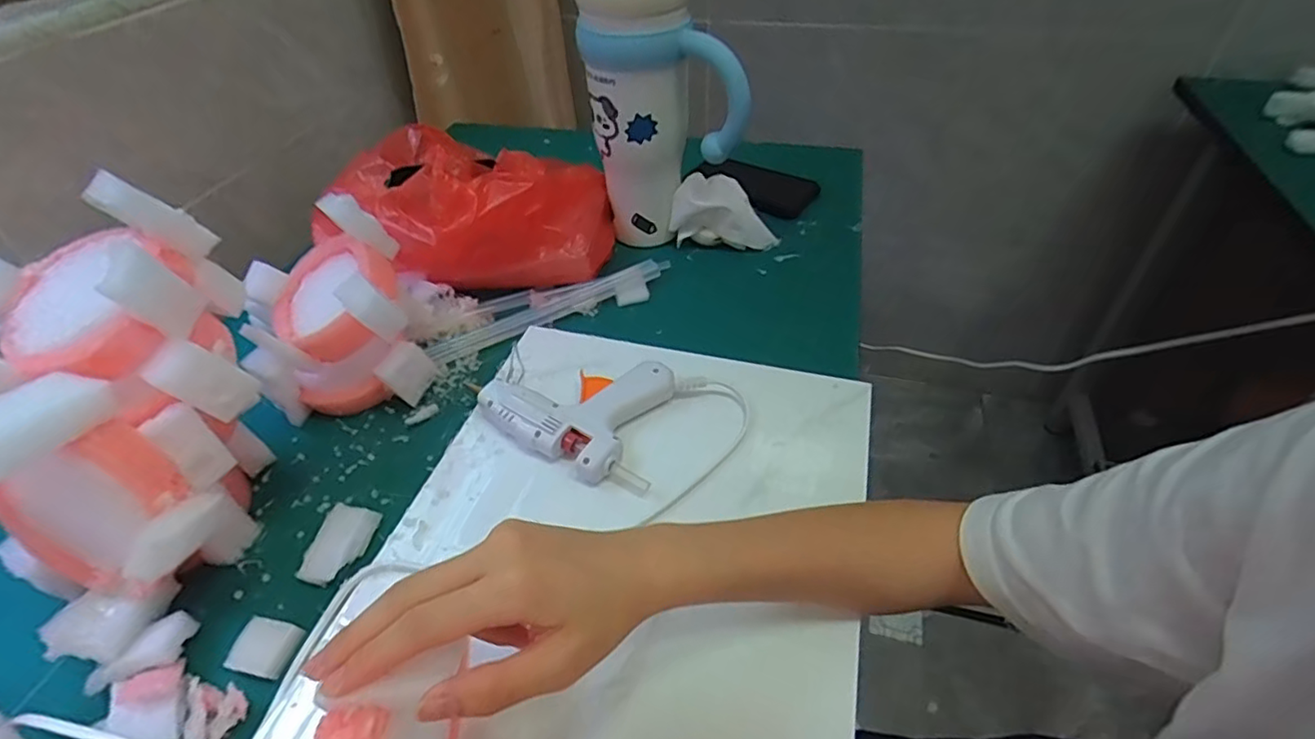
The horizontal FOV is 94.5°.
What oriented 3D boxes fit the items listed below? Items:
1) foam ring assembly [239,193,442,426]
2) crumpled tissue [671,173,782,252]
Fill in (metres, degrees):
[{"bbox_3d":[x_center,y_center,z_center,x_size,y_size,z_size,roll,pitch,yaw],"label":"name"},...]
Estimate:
[{"bbox_3d":[-0.254,-0.048,0.478,0.119,0.123,0.141,-15,45,-13],"label":"foam ring assembly"},{"bbox_3d":[0.071,-0.161,0.631,0.105,0.062,0.045,11,45,13],"label":"crumpled tissue"}]

